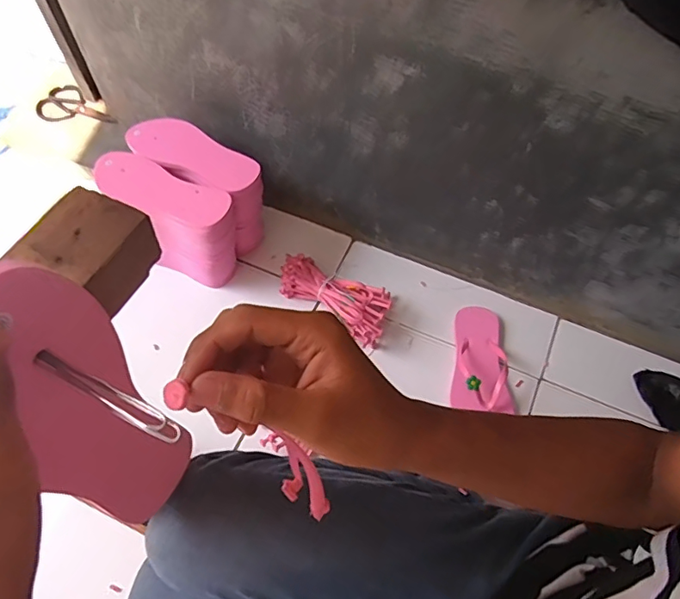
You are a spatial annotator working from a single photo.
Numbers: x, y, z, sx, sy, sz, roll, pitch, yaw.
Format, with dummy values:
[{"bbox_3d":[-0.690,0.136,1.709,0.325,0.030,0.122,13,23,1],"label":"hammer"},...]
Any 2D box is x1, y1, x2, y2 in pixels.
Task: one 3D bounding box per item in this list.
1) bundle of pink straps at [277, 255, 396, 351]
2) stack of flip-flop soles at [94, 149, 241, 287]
[{"bbox_3d":[-0.008,-0.011,0.904,0.219,0.057,0.101,32,65,17],"label":"bundle of pink straps"},{"bbox_3d":[-0.290,-0.127,0.896,0.239,0.199,0.088,25,63,14],"label":"stack of flip-flop soles"}]

